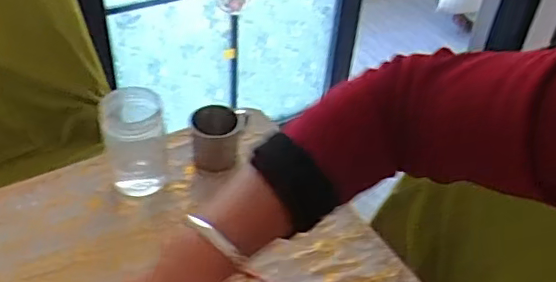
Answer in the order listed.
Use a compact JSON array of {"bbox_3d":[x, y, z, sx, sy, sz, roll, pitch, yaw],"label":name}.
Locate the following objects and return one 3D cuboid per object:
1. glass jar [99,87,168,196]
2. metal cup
[{"bbox_3d":[-0.194,0.000,0.799,0.081,0.125,0.090,-9,44,-15],"label":"glass jar"},{"bbox_3d":[-0.088,-0.005,0.849,0.073,0.083,0.067,3,42,-2],"label":"metal cup"}]

